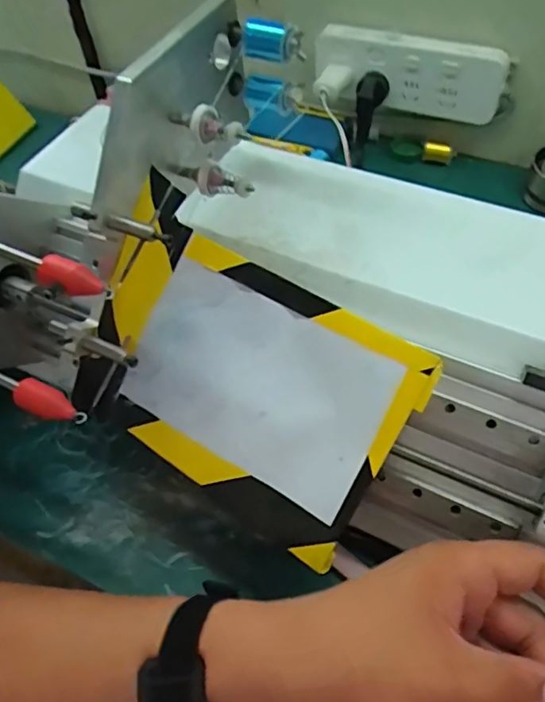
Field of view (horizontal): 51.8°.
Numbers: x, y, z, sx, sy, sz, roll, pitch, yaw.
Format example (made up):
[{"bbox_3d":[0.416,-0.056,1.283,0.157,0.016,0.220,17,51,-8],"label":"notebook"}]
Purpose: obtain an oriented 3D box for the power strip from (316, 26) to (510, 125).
[{"bbox_3d":[0.147,-0.298,0.609,0.200,0.078,0.034,13,57,13],"label":"power strip"}]

